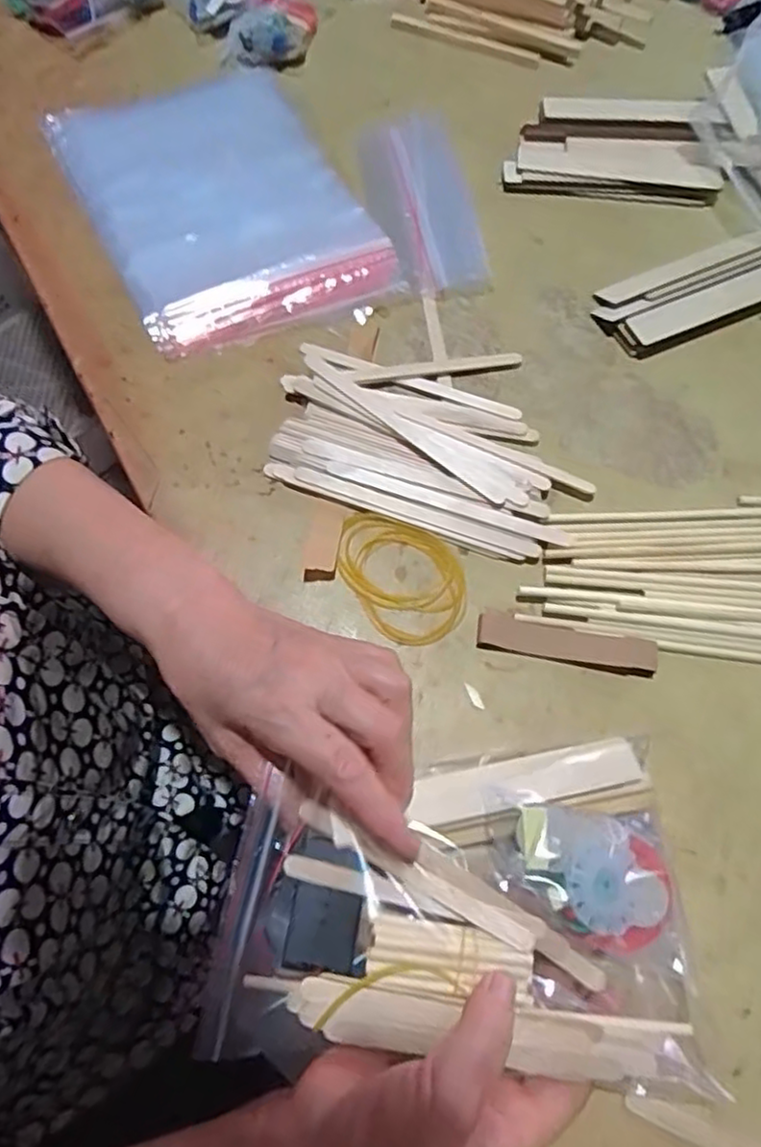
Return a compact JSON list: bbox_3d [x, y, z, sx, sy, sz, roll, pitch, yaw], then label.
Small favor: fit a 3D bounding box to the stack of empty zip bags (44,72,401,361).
[{"bbox_3d":[-0.122,-0.280,0.505,0.179,0.014,0.264,-25,71,-13],"label":"stack of empty zip bags"}]

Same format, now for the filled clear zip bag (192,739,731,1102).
[{"bbox_3d":[0.034,0.154,0.316,0.216,0.035,0.137,1,67,-3],"label":"filled clear zip bag"}]

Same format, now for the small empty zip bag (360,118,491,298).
[{"bbox_3d":[0.027,-0.289,0.520,0.078,0.014,0.193,-5,65,-9],"label":"small empty zip bag"}]

